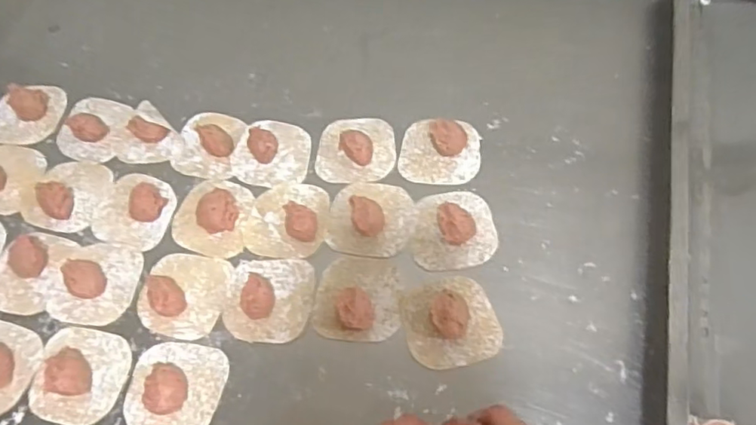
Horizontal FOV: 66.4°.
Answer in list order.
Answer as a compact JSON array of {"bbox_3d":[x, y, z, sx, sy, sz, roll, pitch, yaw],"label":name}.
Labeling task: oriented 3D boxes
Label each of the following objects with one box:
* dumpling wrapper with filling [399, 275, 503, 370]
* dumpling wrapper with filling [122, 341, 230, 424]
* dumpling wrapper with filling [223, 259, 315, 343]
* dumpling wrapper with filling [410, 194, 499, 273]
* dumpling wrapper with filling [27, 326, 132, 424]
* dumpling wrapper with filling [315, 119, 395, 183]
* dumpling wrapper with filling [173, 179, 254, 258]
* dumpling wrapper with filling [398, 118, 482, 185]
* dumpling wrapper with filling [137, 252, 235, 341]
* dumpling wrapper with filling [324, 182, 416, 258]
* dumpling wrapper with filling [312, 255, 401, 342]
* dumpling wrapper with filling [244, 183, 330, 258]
[{"bbox_3d":[0.061,0.090,0.489,0.074,0.019,0.075,-19,62,-8],"label":"dumpling wrapper with filling"},{"bbox_3d":[-0.169,0.143,0.472,0.077,0.021,0.077,7,62,6],"label":"dumpling wrapper with filling"},{"bbox_3d":[-0.098,0.073,0.507,0.077,0.026,0.076,0,62,3],"label":"dumpling wrapper with filling"},{"bbox_3d":[0.072,0.012,0.528,0.072,0.022,0.081,4,62,5],"label":"dumpling wrapper with filling"},{"bbox_3d":[-0.253,0.134,0.482,0.078,0.023,0.077,9,62,7],"label":"dumpling wrapper with filling"},{"bbox_3d":[-0.023,-0.069,0.582,0.078,0.020,0.079,-2,62,1],"label":"dumpling wrapper with filling"},{"bbox_3d":[-0.161,0.000,0.553,0.071,0.019,0.080,4,62,5],"label":"dumpling wrapper with filling"},{"bbox_3d":[0.063,-0.065,0.576,0.079,0.020,0.072,5,62,5],"label":"dumpling wrapper with filling"},{"bbox_3d":[-0.176,0.069,0.514,0.076,0.023,0.078,8,62,7],"label":"dumpling wrapper with filling"},{"bbox_3d":[-0.007,0.001,0.539,0.080,0.020,0.075,8,62,7],"label":"dumpling wrapper with filling"},{"bbox_3d":[-0.018,0.071,0.504,0.074,0.022,0.077,4,62,5],"label":"dumpling wrapper with filling"},{"bbox_3d":[-0.087,0.001,0.543,0.076,0.033,0.076,5,62,5],"label":"dumpling wrapper with filling"}]

